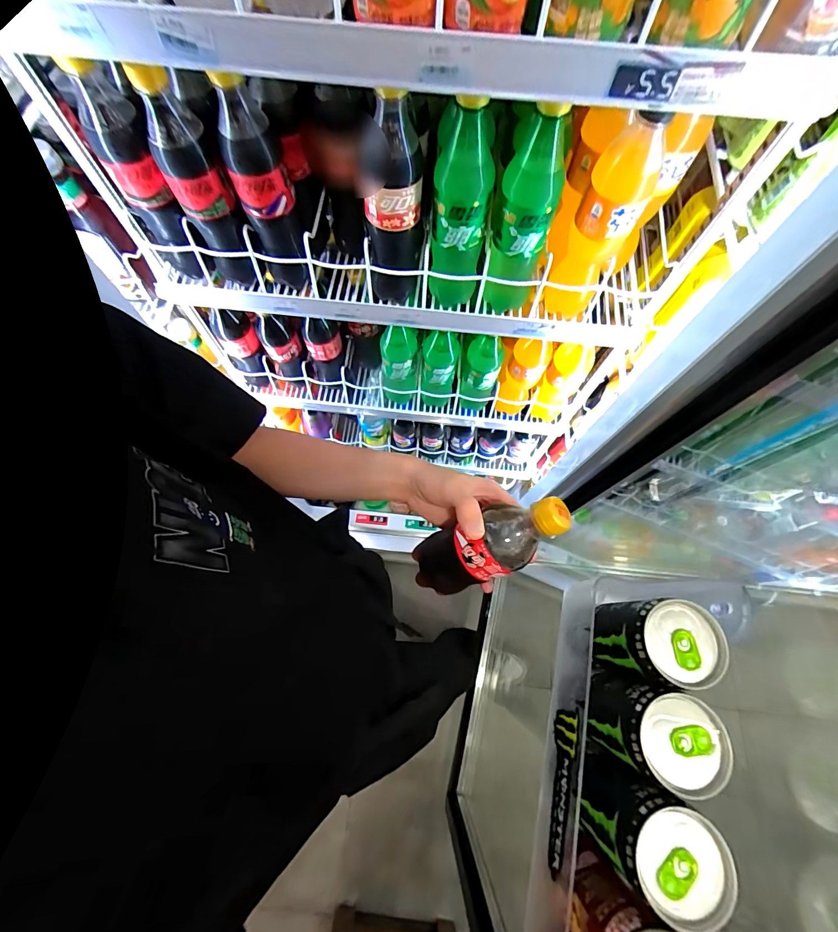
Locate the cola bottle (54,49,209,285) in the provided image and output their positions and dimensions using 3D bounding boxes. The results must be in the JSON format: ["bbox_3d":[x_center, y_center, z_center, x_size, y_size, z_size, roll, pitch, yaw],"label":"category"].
[{"bbox_3d":[-0.312,-0.314,0.453,0.063,0.215,0.076,-32,73,-12],"label":"cola bottle"}]

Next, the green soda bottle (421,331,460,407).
[{"bbox_3d":[0.035,-0.179,0.720,0.063,0.182,0.066,0,69,-1],"label":"green soda bottle"}]

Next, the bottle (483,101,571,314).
[{"bbox_3d":[0.119,-0.273,0.456,0.068,0.240,0.079,20,70,6],"label":"bottle"}]

